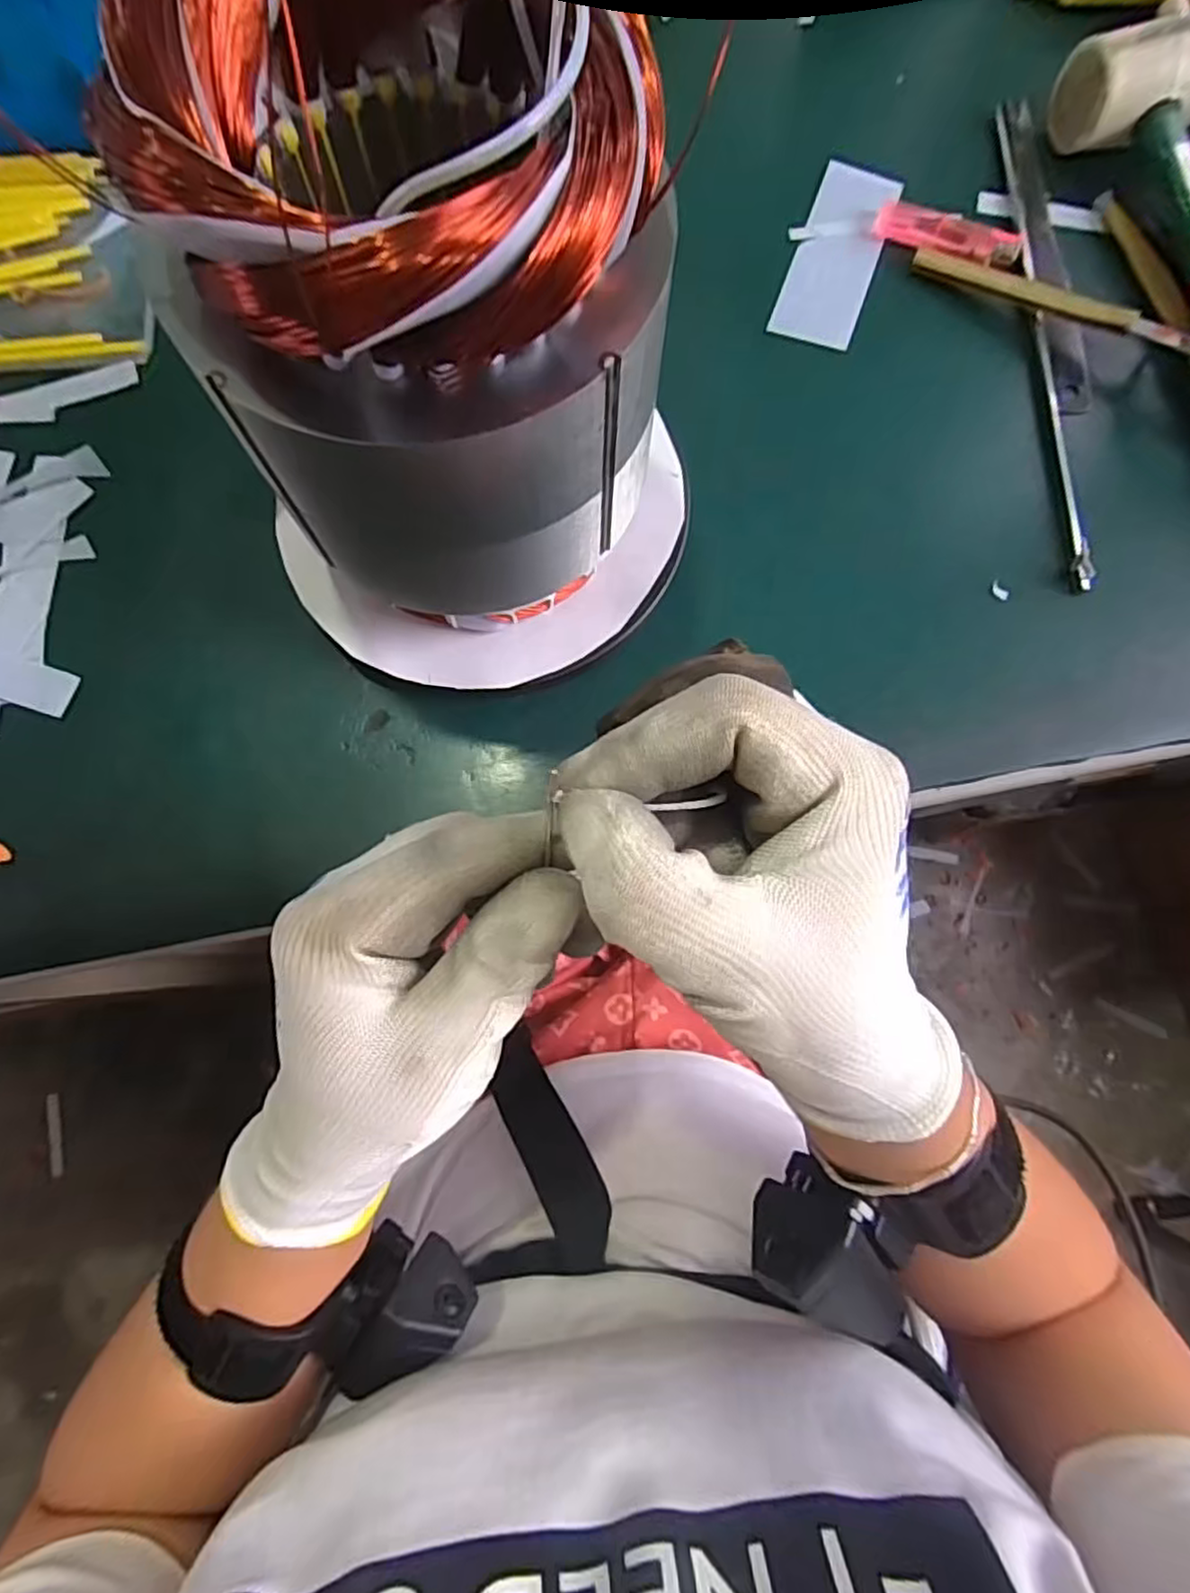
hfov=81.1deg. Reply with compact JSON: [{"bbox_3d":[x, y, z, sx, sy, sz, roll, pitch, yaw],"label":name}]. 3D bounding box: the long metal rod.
[{"bbox_3d":[0.238,-0.250,0.368,0.011,0.011,0.302,0,79,-1],"label":"long metal rod"}]

